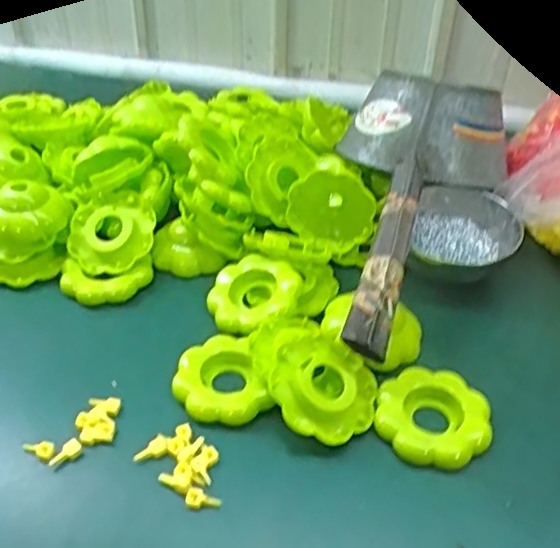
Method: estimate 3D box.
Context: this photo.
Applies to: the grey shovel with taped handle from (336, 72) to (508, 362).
[{"bbox_3d":[0.106,-0.080,0.568,0.161,0.086,0.335,15,41,17],"label":"grey shovel with taped handle"}]

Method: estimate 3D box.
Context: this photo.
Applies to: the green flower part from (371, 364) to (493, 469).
[{"bbox_3d":[0.113,0.104,0.471,0.082,0.015,0.082,1,40,1],"label":"green flower part"}]

